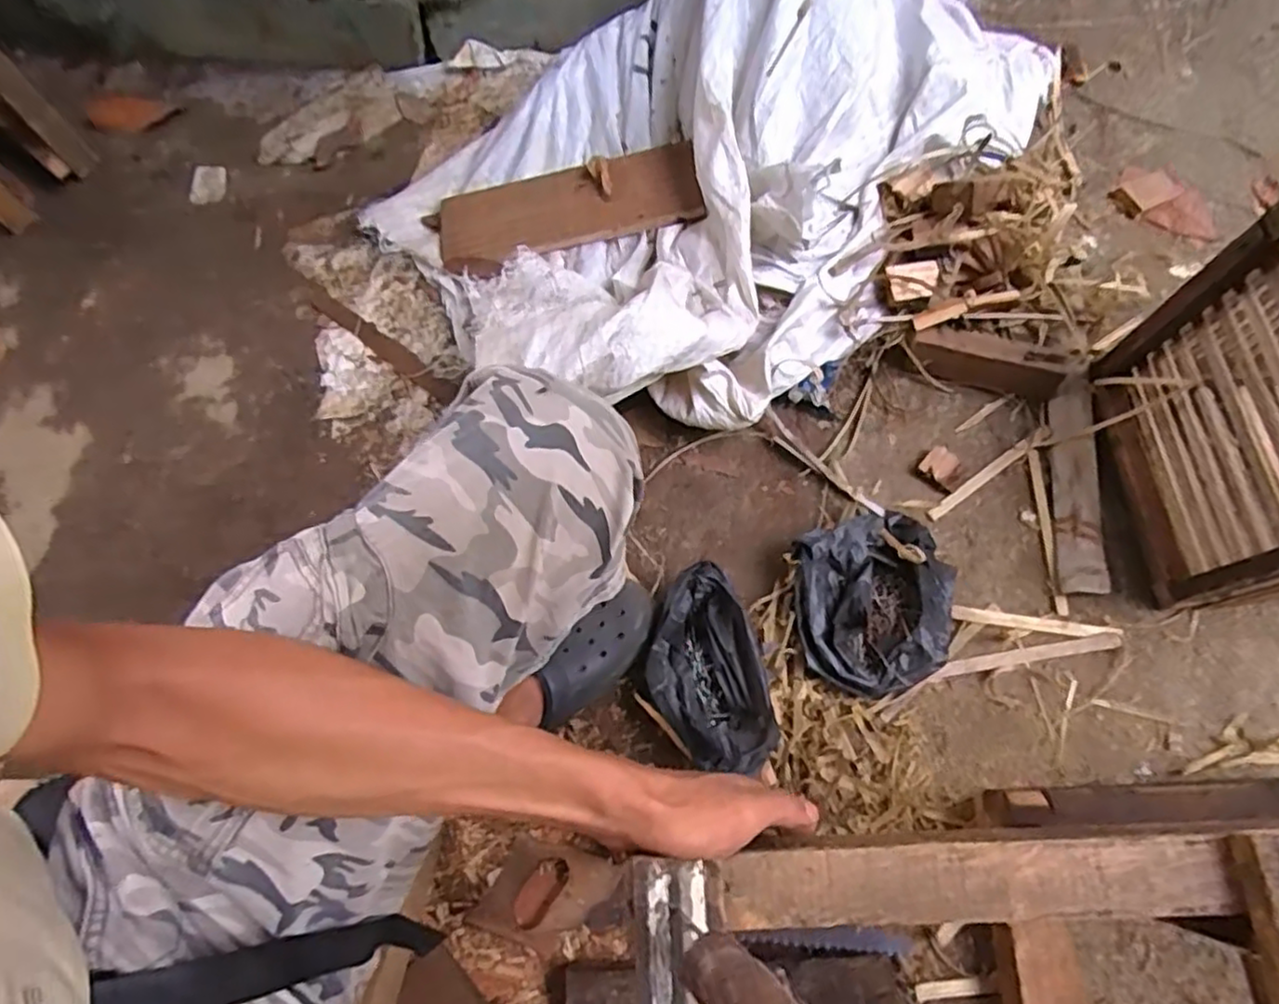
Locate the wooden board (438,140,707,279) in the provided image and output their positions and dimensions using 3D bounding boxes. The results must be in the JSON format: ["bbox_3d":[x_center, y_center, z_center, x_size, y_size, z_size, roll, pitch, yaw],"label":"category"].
[{"bbox_3d":[-0.106,-0.425,1.003,0.376,0.026,0.143,-13,79,7],"label":"wooden board"}]

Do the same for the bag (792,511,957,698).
[{"bbox_3d":[0.261,0.110,0.776,0.170,0.066,0.190,-10,68,-1],"label":"bag"}]

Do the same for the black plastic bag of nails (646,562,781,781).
[{"bbox_3d":[0.068,0.179,0.753,0.123,0.100,0.210,-15,69,-3],"label":"black plastic bag of nails"}]

